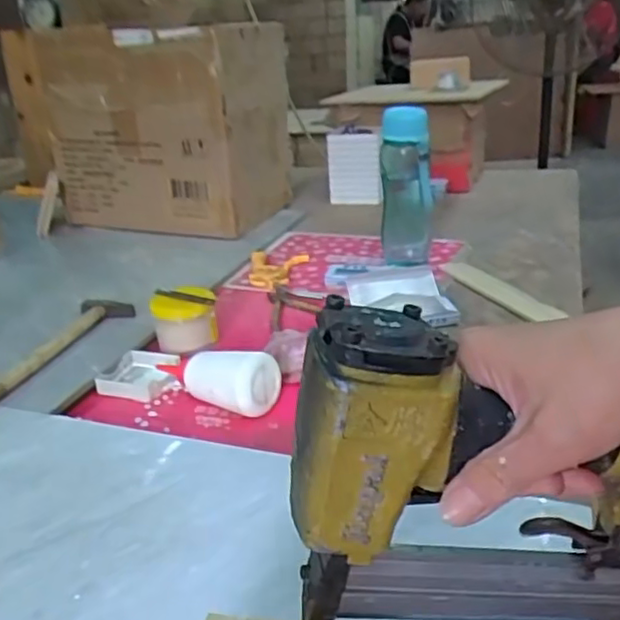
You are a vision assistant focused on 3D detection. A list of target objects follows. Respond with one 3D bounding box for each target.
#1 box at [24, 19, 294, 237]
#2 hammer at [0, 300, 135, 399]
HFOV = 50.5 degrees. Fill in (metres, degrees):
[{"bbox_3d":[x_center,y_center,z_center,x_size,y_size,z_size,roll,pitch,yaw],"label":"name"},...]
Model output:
[{"bbox_3d":[-0.262,-0.347,1.280,0.382,0.345,0.300,7,26,23],"label":"box"},{"bbox_3d":[-0.291,0.042,0.785,0.070,0.020,0.246,2,23,9],"label":"hammer"}]

